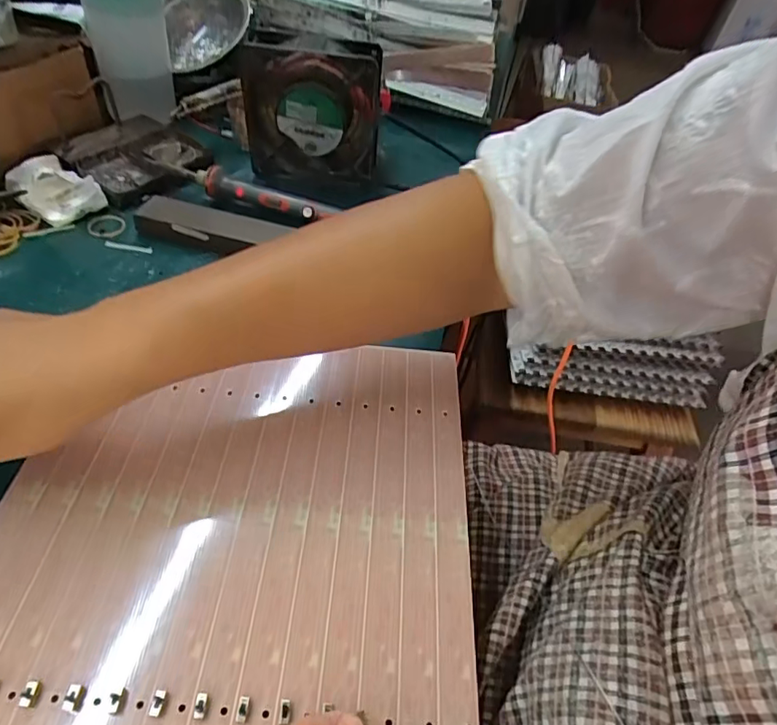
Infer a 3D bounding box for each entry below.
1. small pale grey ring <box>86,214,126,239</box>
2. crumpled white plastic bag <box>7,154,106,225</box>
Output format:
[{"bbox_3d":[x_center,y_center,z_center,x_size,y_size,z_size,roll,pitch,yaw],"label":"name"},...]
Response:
[{"bbox_3d":[-0.242,-0.118,0.455,0.030,0.004,0.035,-16,49,-22],"label":"small pale grey ring"},{"bbox_3d":[-0.289,-0.149,0.459,0.081,0.036,0.052,32,50,23],"label":"crumpled white plastic bag"}]

